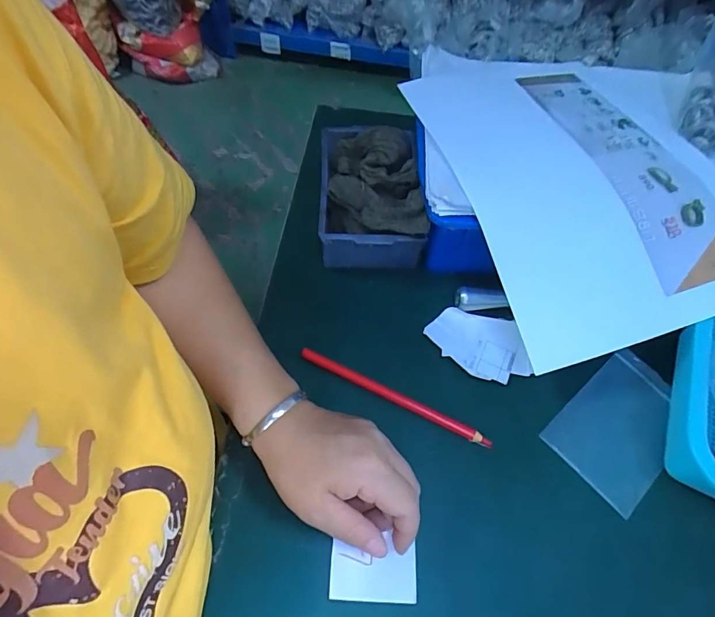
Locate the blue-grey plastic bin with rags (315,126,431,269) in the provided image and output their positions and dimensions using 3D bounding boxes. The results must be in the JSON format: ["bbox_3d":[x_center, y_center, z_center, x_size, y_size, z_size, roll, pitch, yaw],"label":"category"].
[{"bbox_3d":[0.010,-0.108,0.409,0.088,0.071,0.142,0,60,-3],"label":"blue-grey plastic bin with rags"}]

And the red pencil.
[{"bbox_3d":[0.028,0.071,0.344,0.163,0.011,0.009,24,61,11],"label":"red pencil"}]

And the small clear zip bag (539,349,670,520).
[{"bbox_3d":[0.215,0.094,0.346,0.116,0.005,0.078,-36,70,-19],"label":"small clear zip bag"}]

